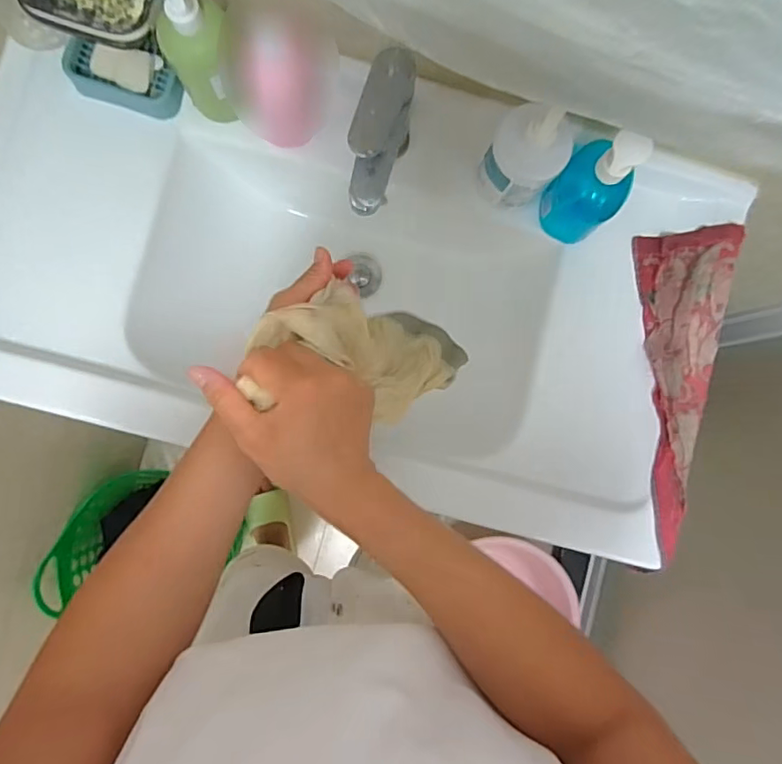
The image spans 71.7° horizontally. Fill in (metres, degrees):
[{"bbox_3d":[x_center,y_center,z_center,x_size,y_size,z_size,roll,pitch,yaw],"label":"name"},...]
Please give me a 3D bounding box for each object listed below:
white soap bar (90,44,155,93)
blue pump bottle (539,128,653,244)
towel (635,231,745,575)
[{"bbox_3d":[-0.307,-0.360,0.618,0.069,0.017,0.041,16,115,0],"label":"white soap bar"},{"bbox_3d":[0.217,-0.210,0.571,0.060,0.168,0.074,-41,90,-5],"label":"blue pump bottle"},{"bbox_3d":[0.350,0.004,0.648,0.108,0.033,0.385,5,86,-4],"label":"towel"}]

